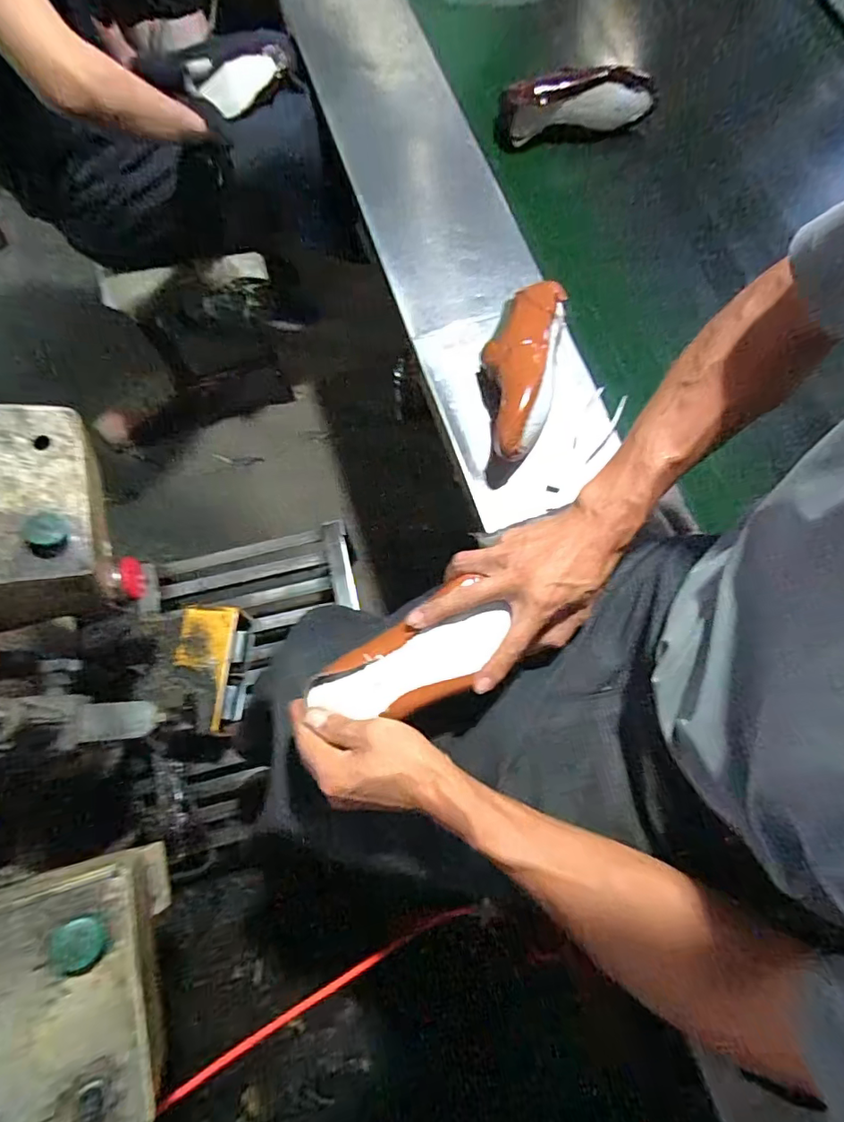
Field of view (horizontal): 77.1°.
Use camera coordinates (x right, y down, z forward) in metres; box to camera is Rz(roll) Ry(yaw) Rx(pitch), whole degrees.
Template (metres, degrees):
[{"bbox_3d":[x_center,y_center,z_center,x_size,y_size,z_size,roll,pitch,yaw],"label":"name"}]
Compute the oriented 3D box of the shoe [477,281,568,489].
[{"bbox_3d":[0.121,-0.244,0.709,0.094,0.082,0.279,15,74,4],"label":"shoe"}]

